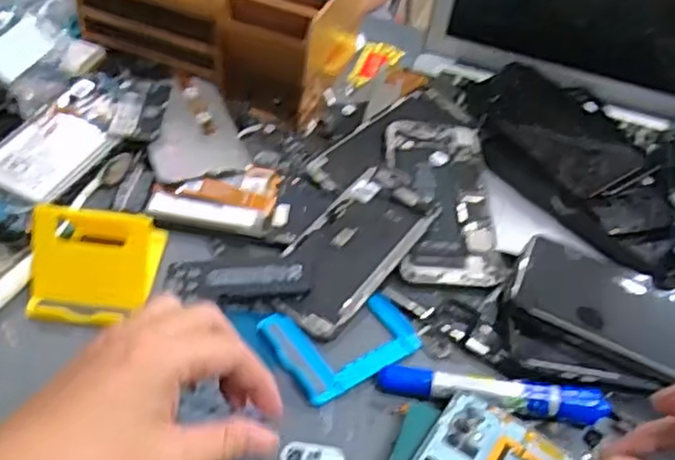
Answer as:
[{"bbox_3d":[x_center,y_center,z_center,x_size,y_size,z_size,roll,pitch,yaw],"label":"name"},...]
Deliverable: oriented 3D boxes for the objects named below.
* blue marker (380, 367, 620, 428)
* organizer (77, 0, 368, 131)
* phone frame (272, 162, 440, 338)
[{"bbox_3d":[0.095,0.098,0.409,0.136,0.016,0.020,9,45,-1],"label":"blue marker"},{"bbox_3d":[-0.096,-0.199,0.584,0.209,0.086,0.126,18,46,9],"label":"organizer"},{"bbox_3d":[0.008,0.013,0.469,0.066,0.006,0.128,35,60,18],"label":"phone frame"}]

